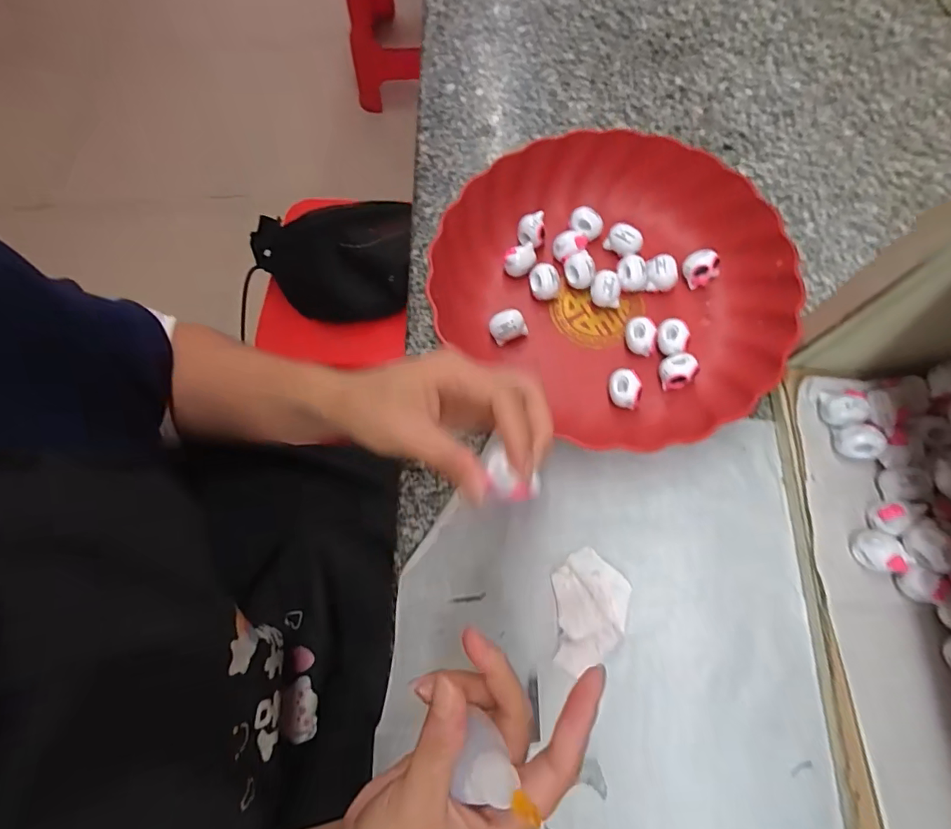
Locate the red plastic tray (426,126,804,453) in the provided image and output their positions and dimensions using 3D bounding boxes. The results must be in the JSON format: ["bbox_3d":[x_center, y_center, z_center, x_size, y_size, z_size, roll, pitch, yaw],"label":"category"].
[{"bbox_3d":[0.102,-0.099,0.348,0.234,0.050,0.214,40,78,14],"label":"red plastic tray"}]

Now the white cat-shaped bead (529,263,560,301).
[{"bbox_3d":[0.052,-0.099,0.364,0.022,0.024,0.020,4,72,4],"label":"white cat-shaped bead"}]

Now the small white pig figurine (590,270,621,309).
[{"bbox_3d":[0.098,-0.091,0.356,0.022,0.026,0.019,9,72,6],"label":"small white pig figurine"}]

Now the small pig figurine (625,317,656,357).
[{"bbox_3d":[0.118,-0.055,0.345,0.018,0.022,0.025,-3,71,2],"label":"small pig figurine"}]

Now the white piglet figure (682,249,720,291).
[{"bbox_3d":[0.165,-0.106,0.355,0.022,0.024,0.022,-34,73,-9],"label":"white piglet figure"}]

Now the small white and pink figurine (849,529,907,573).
[{"bbox_3d":[0.235,0.080,0.281,0.020,0.019,0.023,6,72,5],"label":"small white and pink figurine"}]

